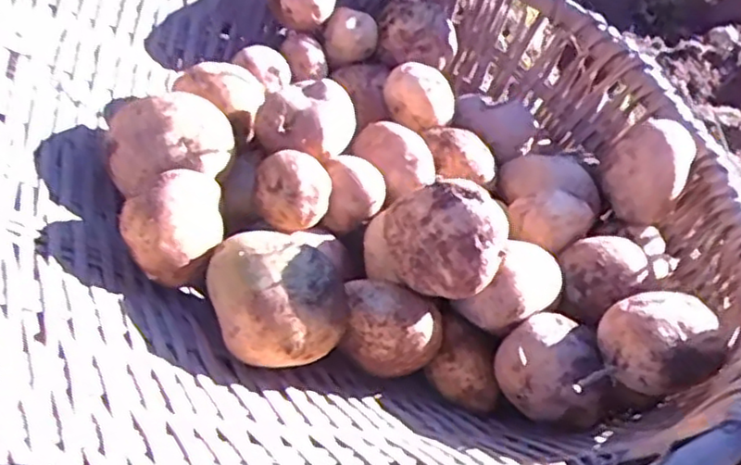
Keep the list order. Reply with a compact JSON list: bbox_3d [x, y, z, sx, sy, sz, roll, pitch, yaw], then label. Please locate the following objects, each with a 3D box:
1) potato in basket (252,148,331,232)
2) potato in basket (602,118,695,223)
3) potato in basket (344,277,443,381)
[{"bbox_3d":[-0.045,-0.024,0.391,0.042,0.040,0.035,-1,42,-5],"label":"potato in basket"},{"bbox_3d":[0.190,-0.044,0.472,0.051,0.057,0.047,19,44,18],"label":"potato in basket"},{"bbox_3d":[0.011,0.052,0.376,0.053,0.044,0.039,10,42,8],"label":"potato in basket"}]

